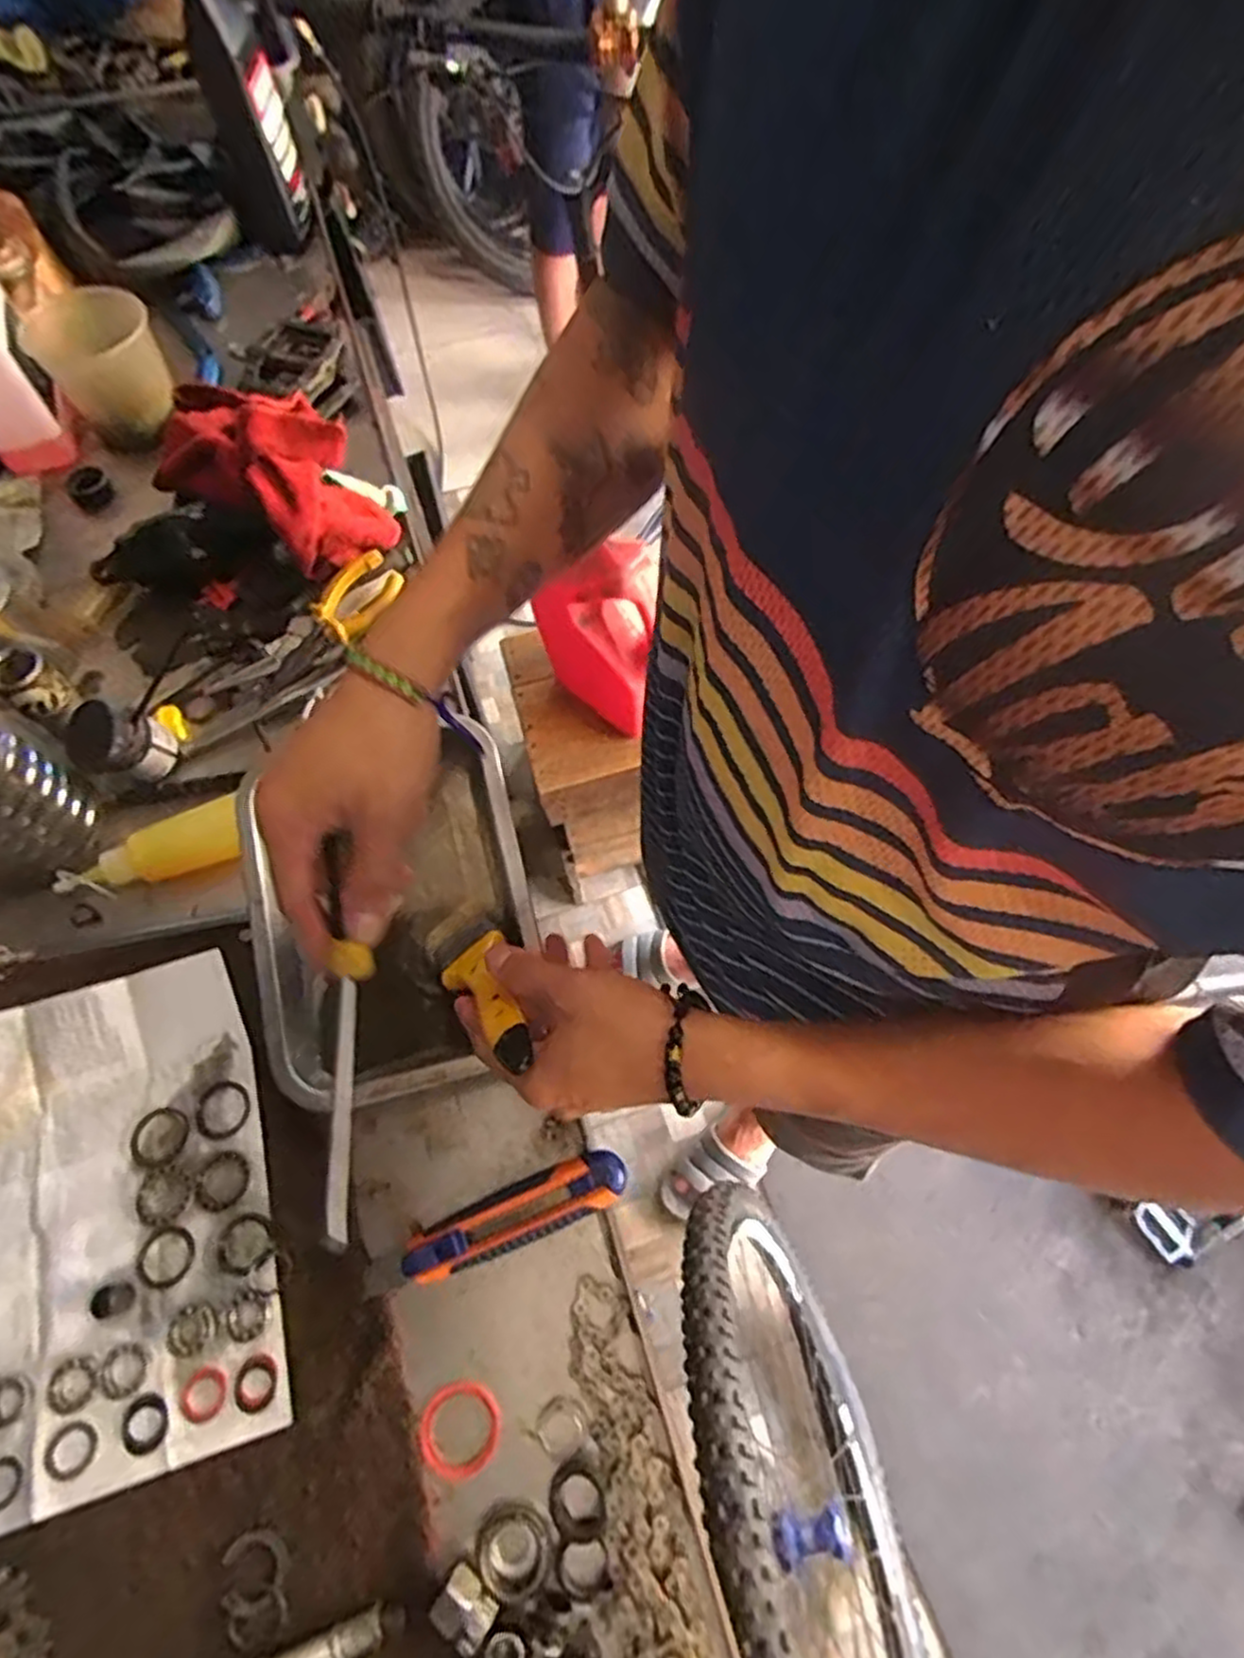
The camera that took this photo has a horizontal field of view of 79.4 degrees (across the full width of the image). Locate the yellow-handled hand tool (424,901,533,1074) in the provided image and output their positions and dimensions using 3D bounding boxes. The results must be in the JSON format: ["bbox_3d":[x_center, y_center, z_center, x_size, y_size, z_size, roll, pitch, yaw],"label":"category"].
[{"bbox_3d":[-0.089,0.094,0.472,0.046,0.019,0.170,-30,27,-12],"label":"yellow-handled hand tool"}]

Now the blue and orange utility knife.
[{"bbox_3d":[-0.078,0.244,0.460,0.165,0.027,0.033,-22,66,-9],"label":"blue and orange utility knife"}]

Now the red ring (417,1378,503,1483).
[{"bbox_3d":[-0.094,0.349,0.435,0.046,0.007,0.045,0,65,1],"label":"red ring"}]

